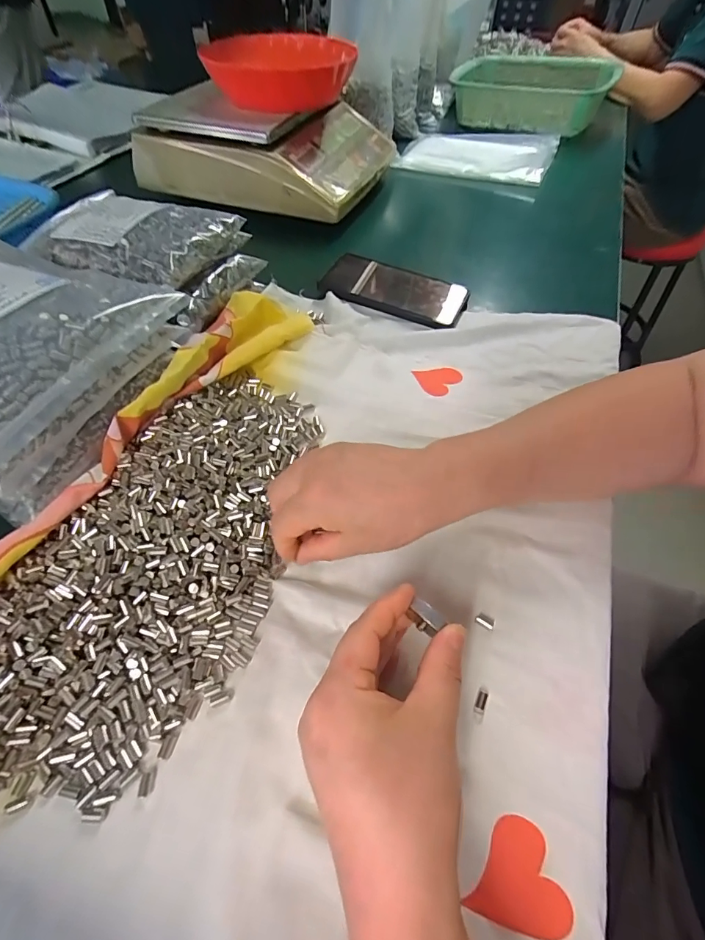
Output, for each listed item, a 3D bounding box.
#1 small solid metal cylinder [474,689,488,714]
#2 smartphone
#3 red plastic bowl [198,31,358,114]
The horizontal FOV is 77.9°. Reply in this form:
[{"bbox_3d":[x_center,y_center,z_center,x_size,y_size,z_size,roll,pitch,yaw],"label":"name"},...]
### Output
[{"bbox_3d":[0.074,0.133,0.250,0.007,0.006,0.013,20,55,14],"label":"small solid metal cylinder"},{"bbox_3d":[0.049,-0.209,0.500,0.163,0.016,0.082,19,55,14],"label":"smartphone"},{"bbox_3d":[-0.096,-0.560,0.615,0.186,0.054,0.186,3,53,2],"label":"red plastic bowl"}]

